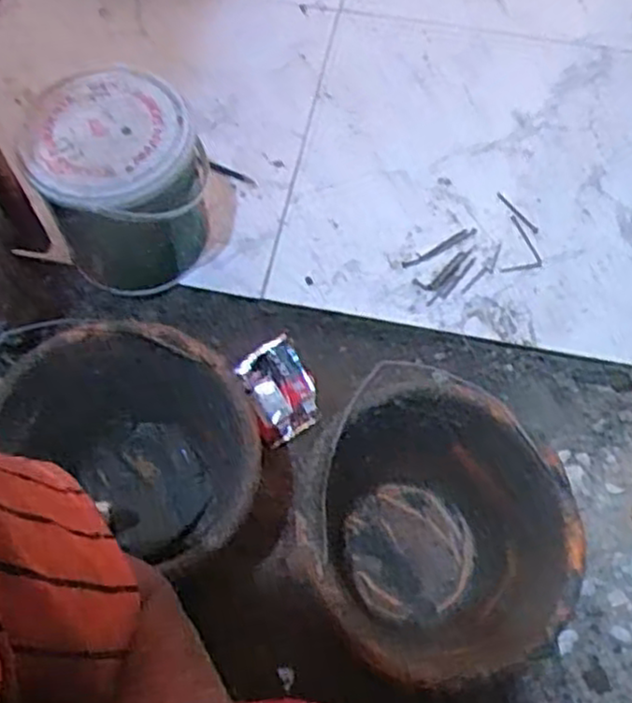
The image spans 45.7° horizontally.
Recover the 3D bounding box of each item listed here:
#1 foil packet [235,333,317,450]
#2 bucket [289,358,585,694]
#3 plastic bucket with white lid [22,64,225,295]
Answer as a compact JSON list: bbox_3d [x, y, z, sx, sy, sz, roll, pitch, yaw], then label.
[{"bbox_3d":[-0.042,0.045,0.877,0.075,0.031,0.113,-21,66,-10],"label":"foil packet"},{"bbox_3d":[0.109,0.187,0.734,0.237,0.204,0.253,-2,64,-1],"label":"bucket"},{"bbox_3d":[-0.209,-0.187,0.859,0.182,0.201,0.175,-6,65,-3],"label":"plastic bucket with white lid"}]

